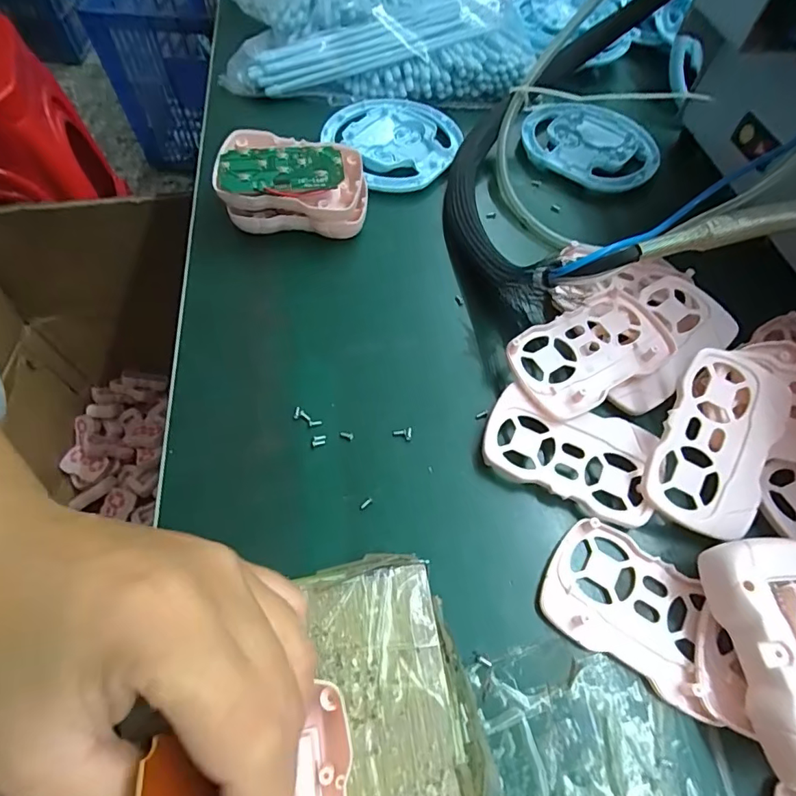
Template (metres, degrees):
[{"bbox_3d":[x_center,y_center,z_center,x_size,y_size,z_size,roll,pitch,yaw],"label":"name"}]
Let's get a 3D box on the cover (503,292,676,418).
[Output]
[{"bbox_3d":[0.108,-0.025,0.272,0.089,0.011,0.054,-25,65,-14],"label":"cover"}]

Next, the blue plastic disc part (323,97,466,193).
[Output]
[{"bbox_3d":[0.003,-0.199,0.371,0.102,0.016,0.100,1,62,-1],"label":"blue plastic disc part"}]

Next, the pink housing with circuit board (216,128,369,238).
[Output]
[{"bbox_3d":[-0.068,-0.139,0.325,0.094,0.041,0.058,3,62,0],"label":"pink housing with circuit board"}]

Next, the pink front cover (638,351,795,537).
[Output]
[{"bbox_3d":[0.156,0.021,0.238,0.052,0.007,0.087,26,80,3],"label":"pink front cover"}]

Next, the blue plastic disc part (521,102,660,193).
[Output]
[{"bbox_3d":[0.150,-0.199,0.378,0.102,0.017,0.086,19,63,8],"label":"blue plastic disc part"}]

